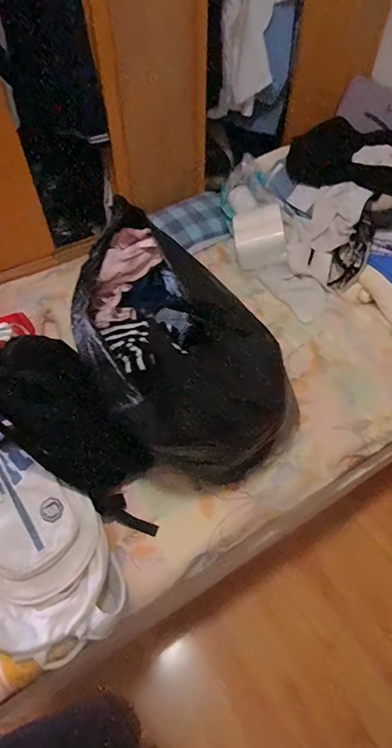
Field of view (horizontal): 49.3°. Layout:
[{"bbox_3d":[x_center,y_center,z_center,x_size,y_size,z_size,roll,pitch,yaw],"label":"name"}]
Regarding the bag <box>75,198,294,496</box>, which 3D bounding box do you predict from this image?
[{"bbox_3d":[-0.049,-0.045,1.058,0.587,0.379,0.365,35,60,24],"label":"bag"}]

